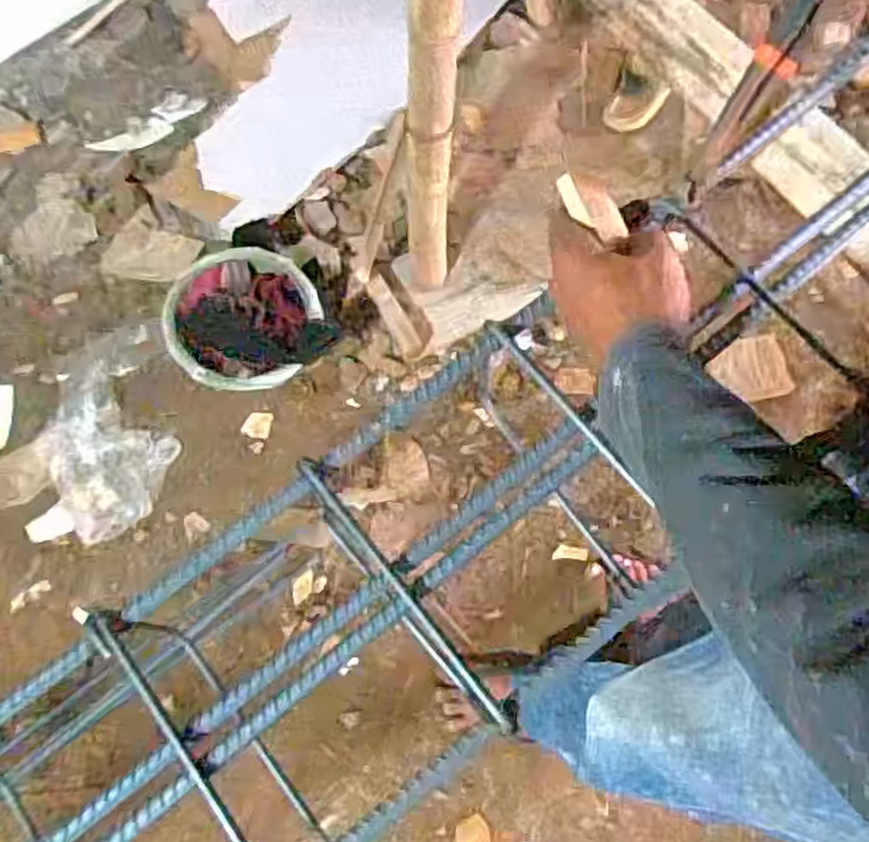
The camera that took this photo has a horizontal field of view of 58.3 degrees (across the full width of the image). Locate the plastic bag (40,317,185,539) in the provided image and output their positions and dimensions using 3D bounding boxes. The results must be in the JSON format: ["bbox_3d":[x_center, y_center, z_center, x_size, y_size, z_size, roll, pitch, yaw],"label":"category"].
[{"bbox_3d":[-0.575,0.008,1.389,0.217,0.040,0.391,-15,71,-8],"label":"plastic bag"}]

